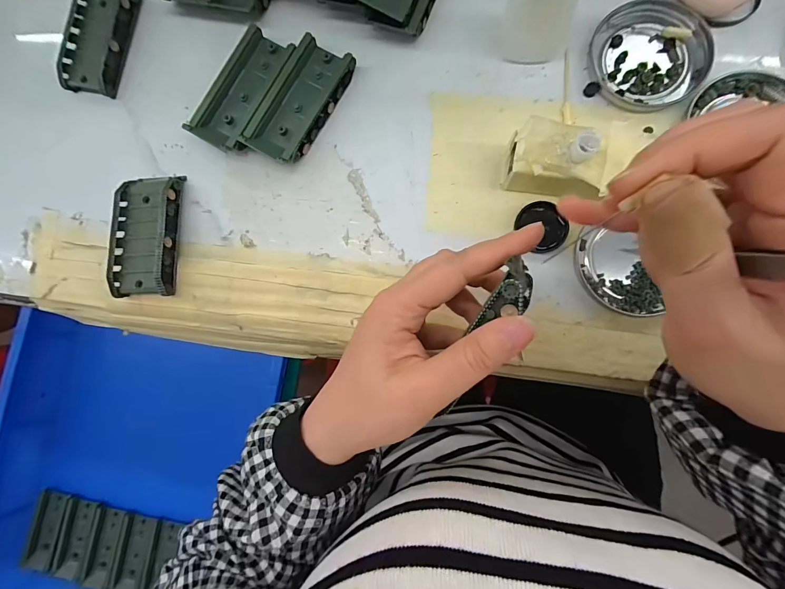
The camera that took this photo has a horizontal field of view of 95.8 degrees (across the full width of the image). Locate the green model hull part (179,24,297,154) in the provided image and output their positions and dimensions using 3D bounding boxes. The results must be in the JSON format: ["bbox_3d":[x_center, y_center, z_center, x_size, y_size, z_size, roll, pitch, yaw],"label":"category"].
[{"bbox_3d":[-0.115,-0.157,0.276,0.046,0.019,0.095,29,88,8],"label":"green model hull part"}]

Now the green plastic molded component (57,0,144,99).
[{"bbox_3d":[-0.243,-0.214,0.295,0.048,0.015,0.093,14,86,7],"label":"green plastic molded component"}]

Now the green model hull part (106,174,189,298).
[{"bbox_3d":[-0.187,-0.046,0.270,0.042,0.027,0.092,-1,84,6],"label":"green model hull part"}]

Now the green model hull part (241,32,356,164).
[{"bbox_3d":[-0.073,-0.147,0.271,0.048,0.018,0.093,31,88,8],"label":"green model hull part"}]

